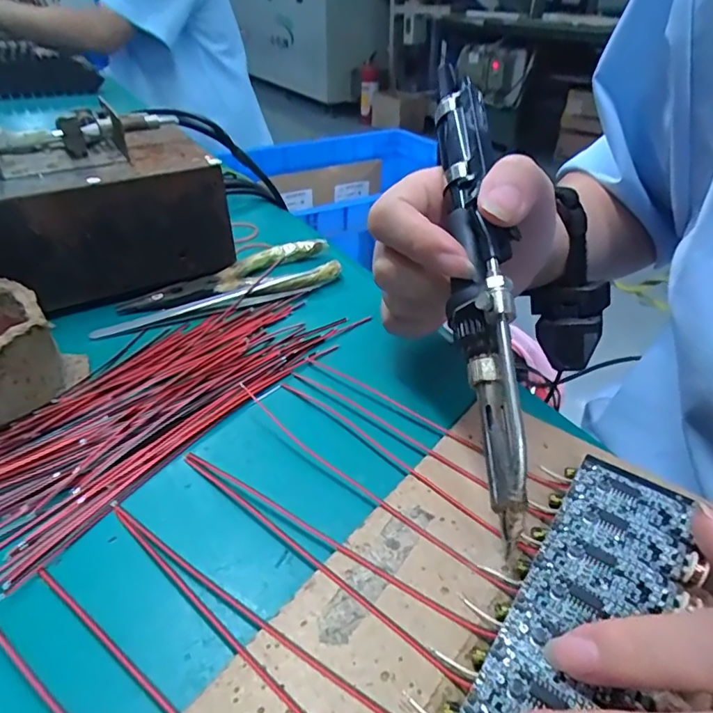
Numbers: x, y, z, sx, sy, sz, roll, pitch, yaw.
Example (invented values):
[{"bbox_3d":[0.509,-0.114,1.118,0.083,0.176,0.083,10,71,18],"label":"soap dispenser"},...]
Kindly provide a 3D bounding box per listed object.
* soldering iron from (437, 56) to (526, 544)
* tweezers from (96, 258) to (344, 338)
[{"bbox_3d":[0.042,-0.029,0.184,0.015,0.023,0.175,0,64,0],"label":"soldering iron"},{"bbox_3d":[-0.073,-0.035,0.287,0.141,0.009,0.017,-17,40,-23],"label":"tweezers"}]

